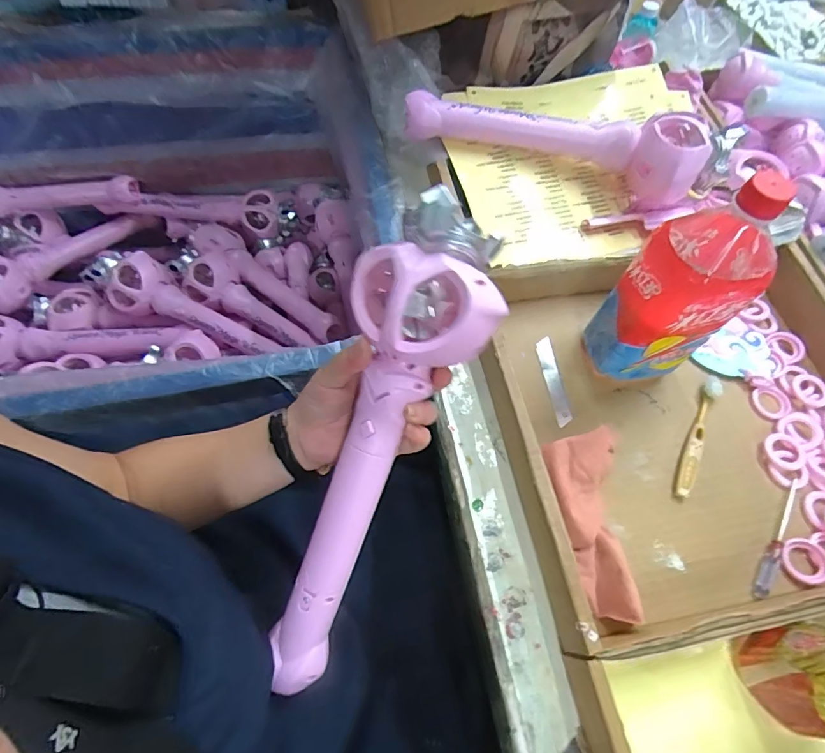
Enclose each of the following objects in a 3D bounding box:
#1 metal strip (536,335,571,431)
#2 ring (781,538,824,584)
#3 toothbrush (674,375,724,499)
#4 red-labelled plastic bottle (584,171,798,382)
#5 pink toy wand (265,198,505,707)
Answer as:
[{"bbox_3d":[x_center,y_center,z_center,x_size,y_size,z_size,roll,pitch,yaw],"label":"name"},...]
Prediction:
[{"bbox_3d":[0.146,0.005,0.483,0.017,0.009,0.096,-7,64,-6],"label":"metal strip"},{"bbox_3d":[0.345,0.161,0.409,0.042,0.004,0.036,-14,64,-9],"label":"ring"},{"bbox_3d":[0.281,0.057,0.459,0.016,0.011,0.138,28,65,11],"label":"toothbrush"},{"bbox_3d":[0.225,-0.070,0.407,0.075,0.214,0.071,-7,64,-6],"label":"red-labelled plastic bottle"},{"bbox_3d":[-0.031,0.056,0.326,0.092,0.051,0.348,22,104,9],"label":"pink toy wand"}]

